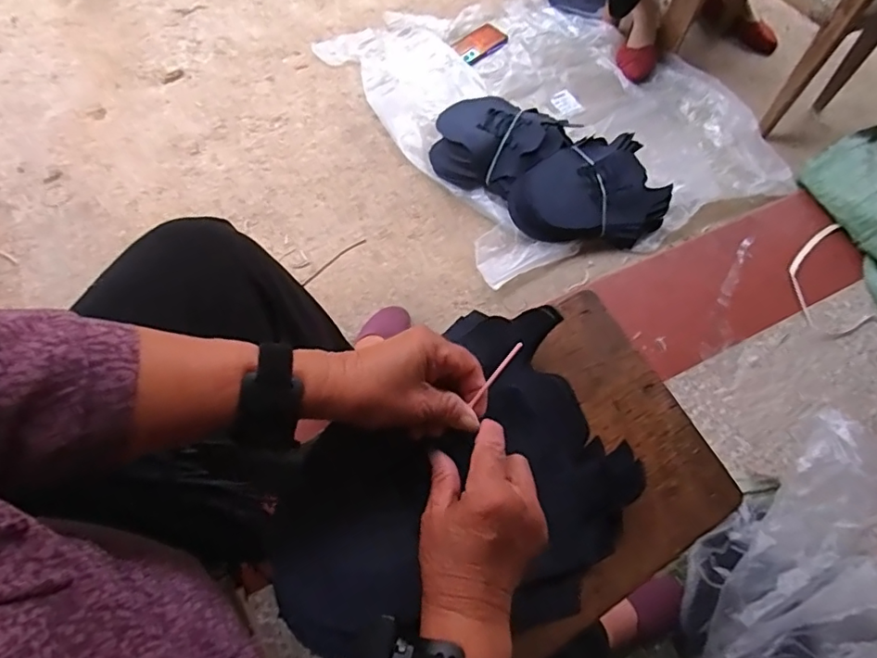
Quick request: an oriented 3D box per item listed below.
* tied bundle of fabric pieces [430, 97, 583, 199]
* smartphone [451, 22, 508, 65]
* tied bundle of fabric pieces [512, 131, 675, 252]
[{"bbox_3d":[0.120,-0.380,1.141,0.260,0.127,0.207,27,68,4],"label":"tied bundle of fabric pieces"},{"bbox_3d":[0.107,-0.719,1.370,0.155,0.014,0.090,-40,78,-19],"label":"smartphone"},{"bbox_3d":[0.293,-0.253,1.083,0.275,0.112,0.238,-29,75,-16],"label":"tied bundle of fabric pieces"}]

